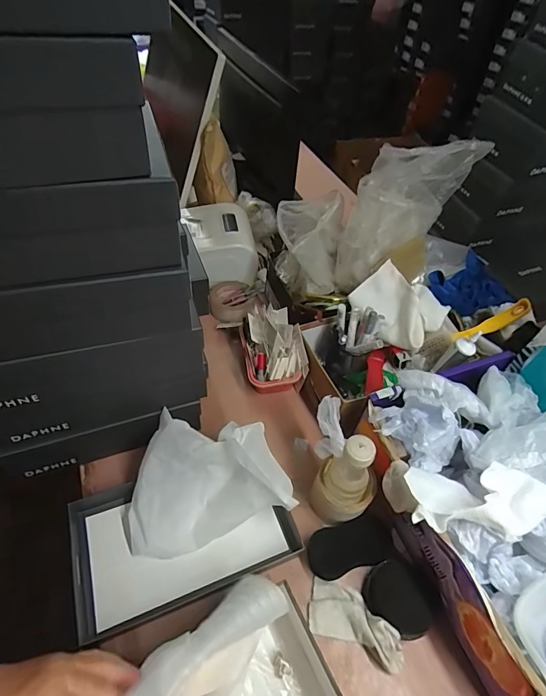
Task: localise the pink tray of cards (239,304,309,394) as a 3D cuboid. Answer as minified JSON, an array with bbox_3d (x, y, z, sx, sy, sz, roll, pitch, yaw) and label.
[{"bbox_3d":[-0.007,0.001,0.772,0.104,0.118,0.164,-10,52,-13],"label":"pink tray of cards"}]

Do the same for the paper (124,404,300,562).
[{"bbox_3d":[-0.090,0.211,0.581,0.221,0.040,0.194,9,85,2],"label":"paper"}]

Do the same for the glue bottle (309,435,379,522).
[{"bbox_3d":[0.103,0.200,0.570,0.086,0.186,0.073,25,53,15],"label":"glue bottle"}]

